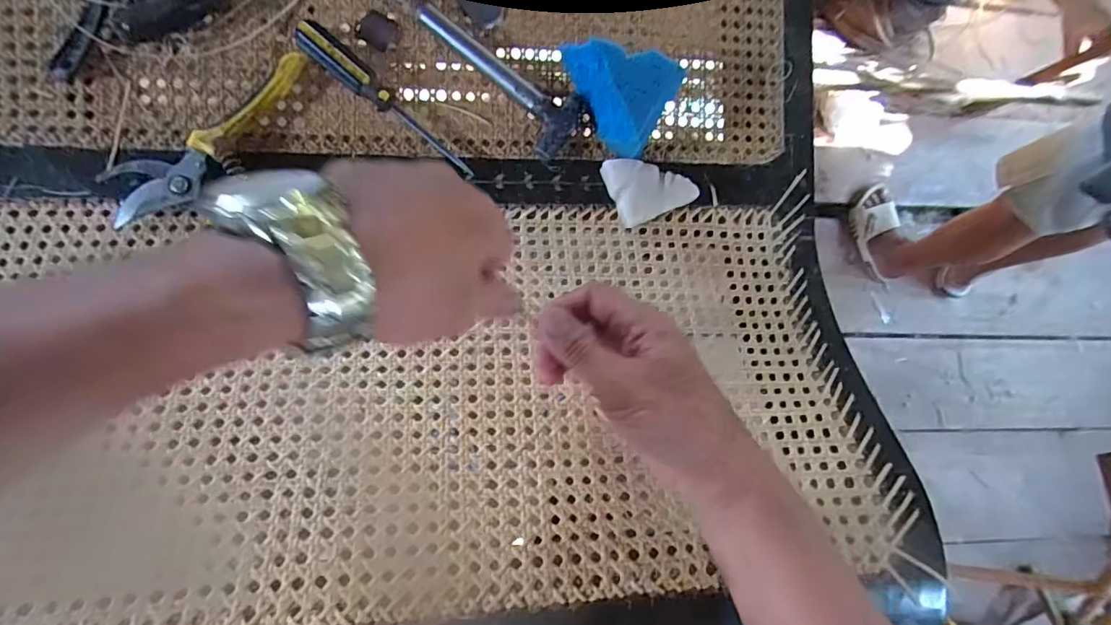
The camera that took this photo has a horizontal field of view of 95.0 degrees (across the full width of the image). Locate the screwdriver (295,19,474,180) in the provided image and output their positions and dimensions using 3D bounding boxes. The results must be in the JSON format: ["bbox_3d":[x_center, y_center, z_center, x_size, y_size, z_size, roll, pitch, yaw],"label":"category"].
[{"bbox_3d":[-0.136,-0.171,0.417,0.166,0.027,0.024,39,83,-6],"label":"screwdriver"}]

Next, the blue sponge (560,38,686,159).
[{"bbox_3d":[0.061,-0.191,0.426,0.070,0.052,0.112,-28,93,-9],"label":"blue sponge"}]

